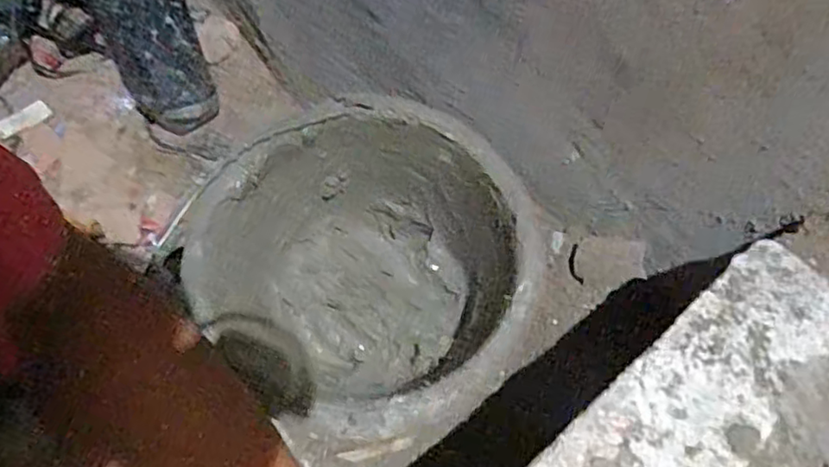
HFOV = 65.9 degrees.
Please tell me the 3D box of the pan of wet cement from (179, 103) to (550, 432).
[{"bbox_3d":[-0.038,0.036,0.518,0.233,0.151,0.216,2,63,-4],"label":"pan of wet cement"}]

